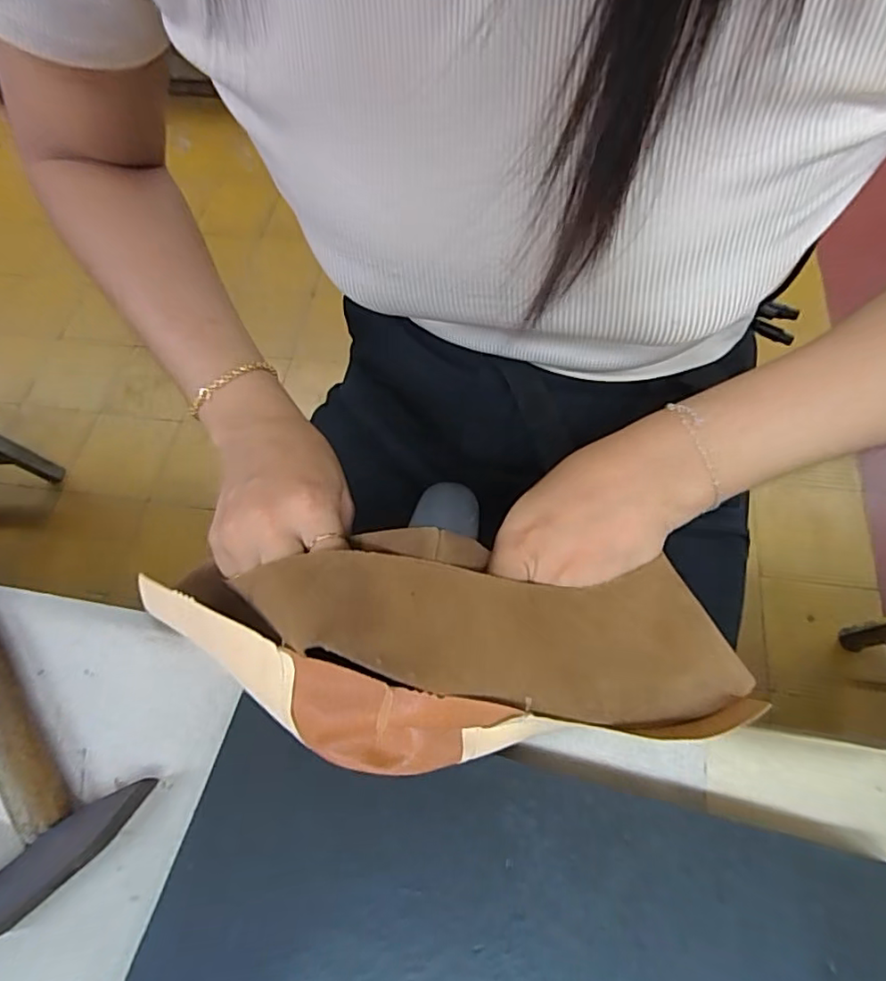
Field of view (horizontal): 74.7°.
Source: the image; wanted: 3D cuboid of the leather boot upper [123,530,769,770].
[{"bbox_3d":[-0.005,0.066,0.257,0.276,0.055,0.096,4,61,3],"label":"leather boot upper"}]

